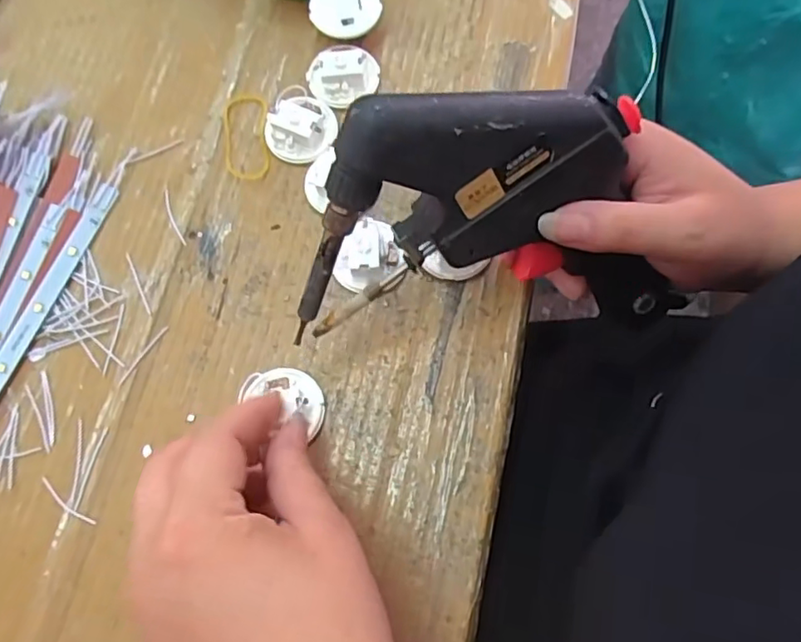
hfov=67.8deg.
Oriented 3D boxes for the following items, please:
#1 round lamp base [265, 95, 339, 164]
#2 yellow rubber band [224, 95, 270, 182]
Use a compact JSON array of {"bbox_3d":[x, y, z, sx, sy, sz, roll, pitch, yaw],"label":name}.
[{"bbox_3d":[-0.053,-0.104,0.318,0.038,0.017,0.034,-13,74,-2],"label":"round lamp base"},{"bbox_3d":[-0.084,-0.101,0.325,0.024,0.004,0.052,-5,73,0],"label":"yellow rubber band"}]

